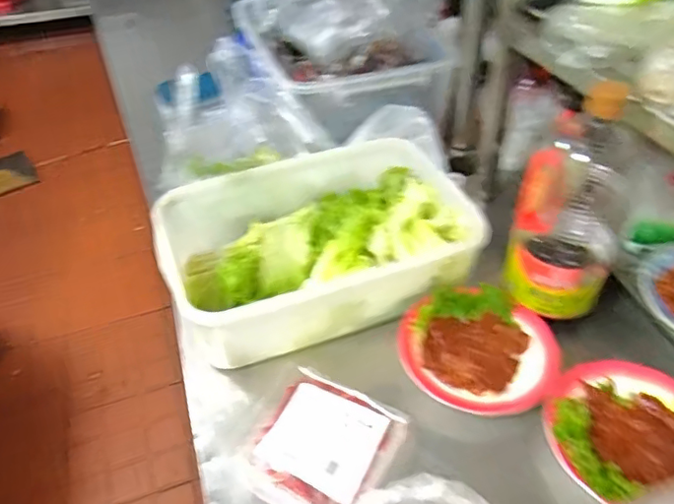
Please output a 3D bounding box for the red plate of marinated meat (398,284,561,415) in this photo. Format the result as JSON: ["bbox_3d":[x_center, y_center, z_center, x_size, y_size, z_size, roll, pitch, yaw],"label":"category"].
[{"bbox_3d":[0.158,0.105,0.639,0.168,0.035,0.148,28,50,29],"label":"red plate of marinated meat"}]

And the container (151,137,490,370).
[{"bbox_3d":[-0.013,-0.016,0.720,0.390,0.098,0.237,-16,44,-15],"label":"container"}]

